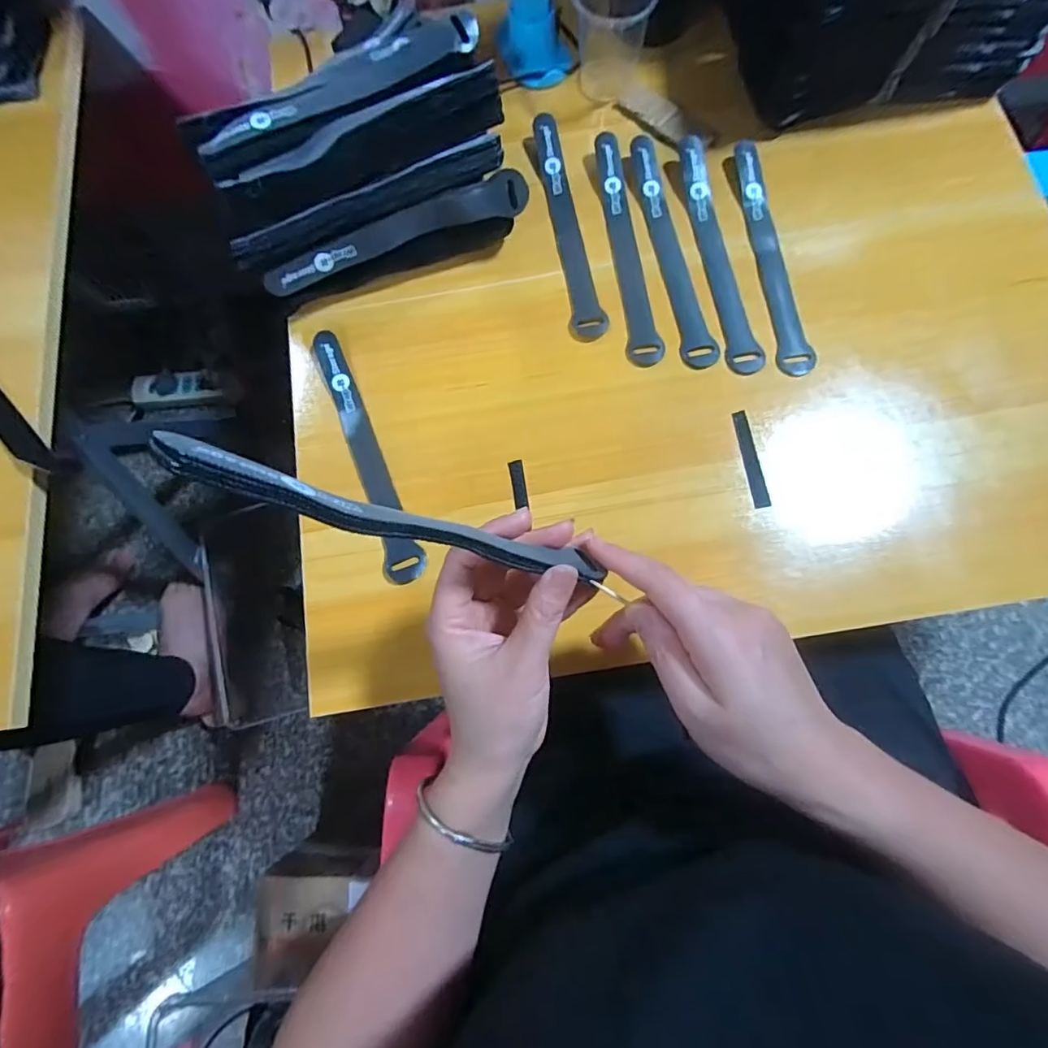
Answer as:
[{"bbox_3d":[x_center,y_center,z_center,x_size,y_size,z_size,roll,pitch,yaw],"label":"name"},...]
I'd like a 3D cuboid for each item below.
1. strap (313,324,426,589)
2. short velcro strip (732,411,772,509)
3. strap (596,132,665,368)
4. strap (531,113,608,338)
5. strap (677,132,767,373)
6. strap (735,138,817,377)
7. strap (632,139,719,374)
[{"bbox_3d":[-0.117,-0.053,0.376,0.027,0.005,0.201,-24,77,-3],"label":"strap"},{"bbox_3d":[0.157,-0.046,0.362,0.012,0.004,0.070,-10,77,1],"label":"short velcro strip"},{"bbox_3d":[0.081,-0.218,0.410,0.024,0.006,0.208,-6,77,2],"label":"strap"},{"bbox_3d":[0.036,-0.240,0.421,0.027,0.011,0.209,-8,75,-1],"label":"strap"},{"bbox_3d":[0.147,-0.213,0.406,0.025,0.008,0.214,-9,77,1],"label":"strap"},{"bbox_3d":[0.191,-0.210,0.406,0.022,0.009,0.211,-4,77,2],"label":"strap"},{"bbox_3d":[0.115,-0.215,0.408,0.025,0.012,0.207,-9,74,3],"label":"strap"}]

